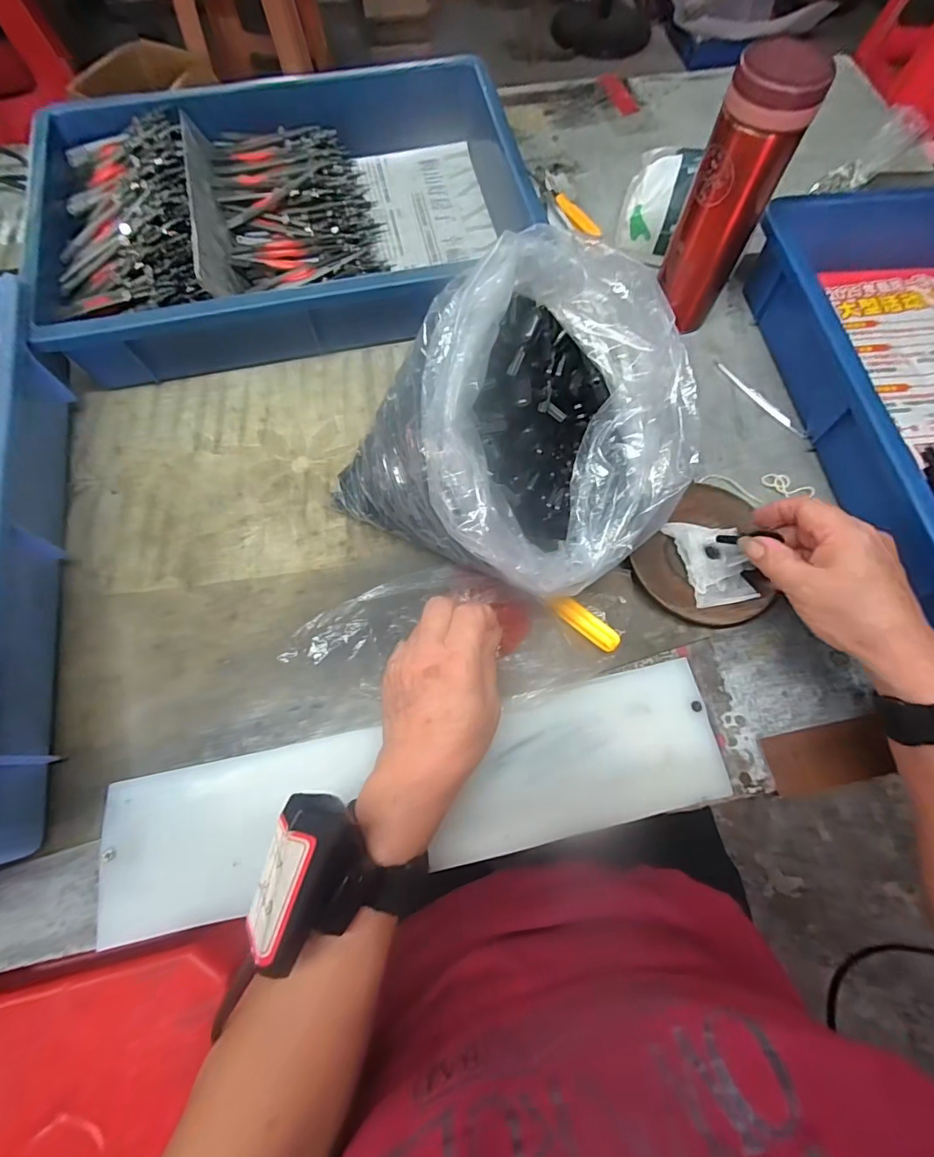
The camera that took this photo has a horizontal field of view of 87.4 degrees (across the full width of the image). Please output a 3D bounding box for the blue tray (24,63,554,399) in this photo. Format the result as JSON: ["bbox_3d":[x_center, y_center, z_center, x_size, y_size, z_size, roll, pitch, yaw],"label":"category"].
[{"bbox_3d":[-0.164,-0.344,0.461,0.413,0.078,0.298,-11,71,-4],"label":"blue tray"}]

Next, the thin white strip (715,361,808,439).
[{"bbox_3d":[0.267,-0.164,0.446,0.013,0.004,0.103,-36,75,-12],"label":"thin white strip"}]

